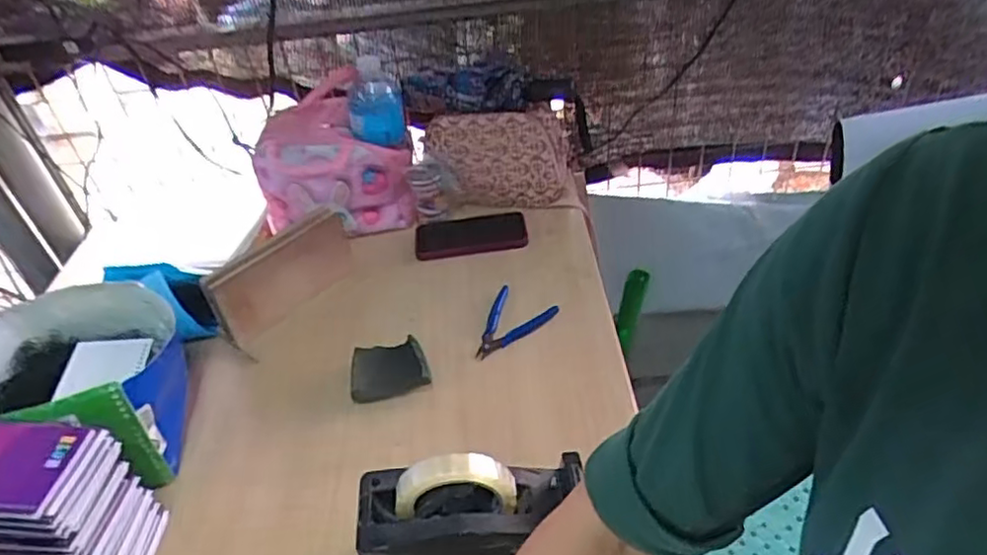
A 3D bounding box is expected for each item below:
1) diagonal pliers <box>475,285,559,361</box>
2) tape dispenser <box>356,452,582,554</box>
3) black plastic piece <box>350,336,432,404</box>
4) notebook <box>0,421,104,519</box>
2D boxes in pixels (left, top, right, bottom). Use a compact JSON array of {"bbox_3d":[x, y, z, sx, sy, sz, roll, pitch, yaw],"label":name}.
[{"bbox_3d":[0.017,0.064,0.862,0.083,0.013,0.125,19,45,28],"label":"diagonal pliers"},{"bbox_3d":[-0.015,0.215,0.589,0.202,0.142,0.074,-6,38,-1],"label":"tape dispenser"},{"bbox_3d":[-0.128,0.112,0.808,0.092,0.034,0.073,-9,39,-4],"label":"black plastic piece"},{"bbox_3d":[-0.430,0.162,0.569,0.142,0.010,0.090,0,41,9],"label":"notebook"}]

